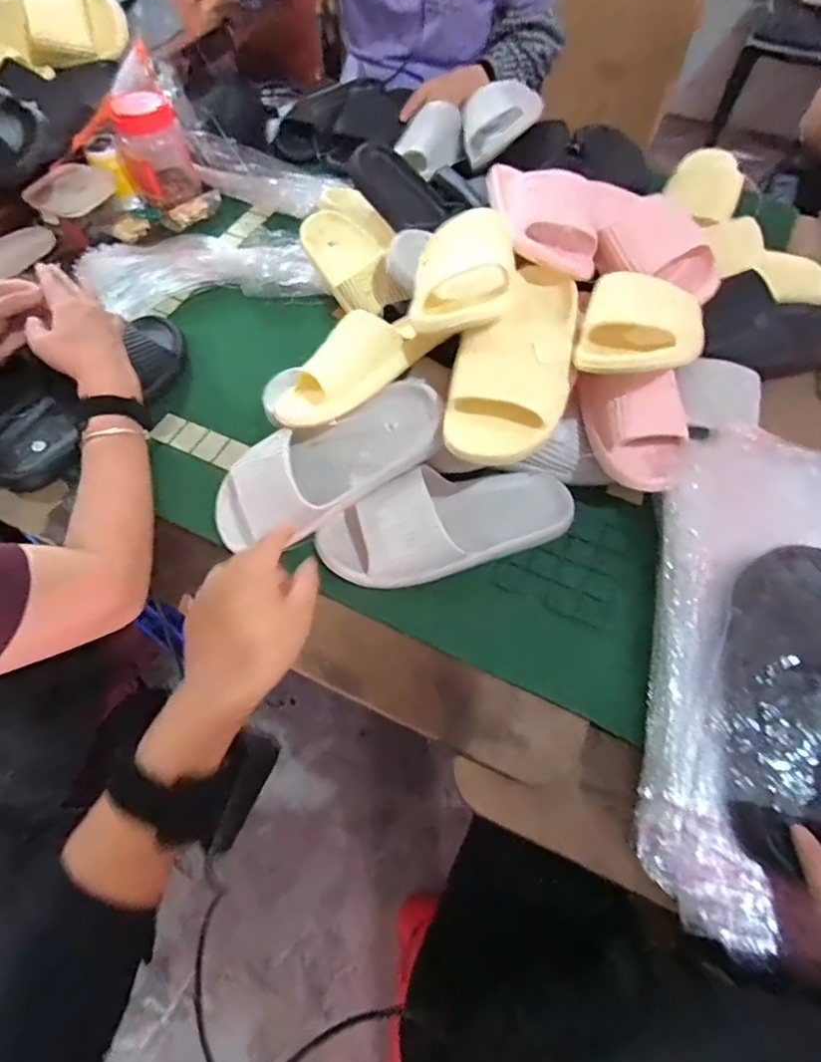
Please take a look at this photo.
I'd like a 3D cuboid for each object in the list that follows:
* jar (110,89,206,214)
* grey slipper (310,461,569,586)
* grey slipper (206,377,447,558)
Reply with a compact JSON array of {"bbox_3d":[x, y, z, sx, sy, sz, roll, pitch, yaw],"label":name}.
[{"bbox_3d":[-0.382,-0.570,0.834,0.092,0.126,0.092,-25,65,-13],"label":"jar"},{"bbox_3d":[0.039,-0.011,0.560,0.257,0.056,0.102,-19,64,-10],"label":"grey slipper"},{"bbox_3d":[-0.085,-0.064,0.534,0.245,0.059,0.091,-27,65,4],"label":"grey slipper"}]

